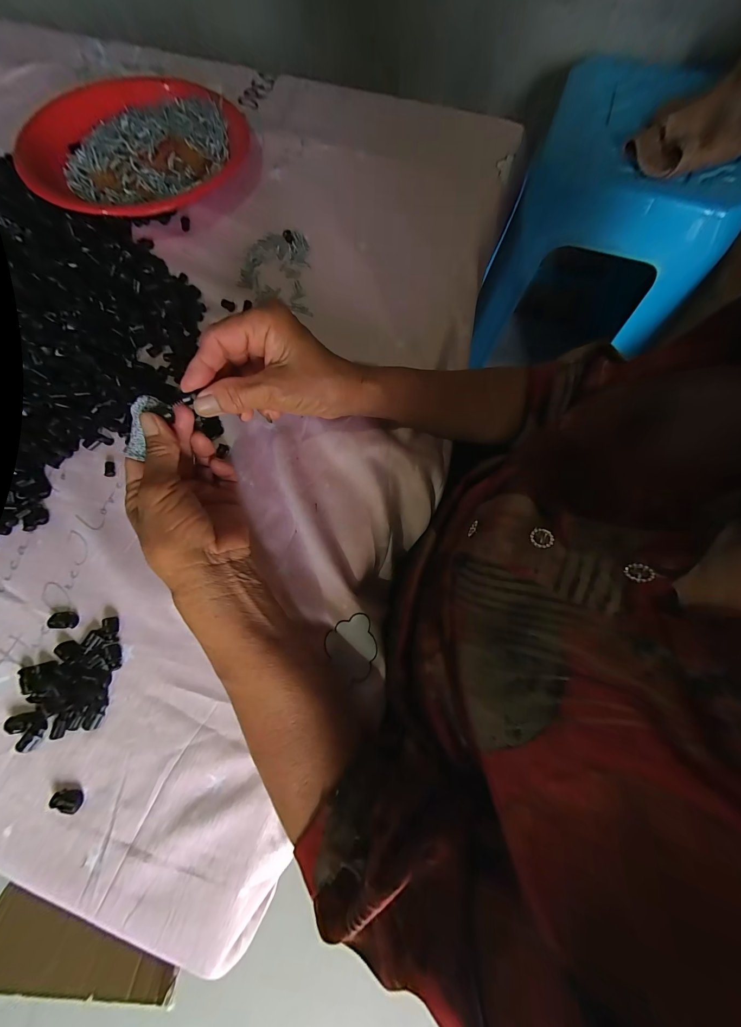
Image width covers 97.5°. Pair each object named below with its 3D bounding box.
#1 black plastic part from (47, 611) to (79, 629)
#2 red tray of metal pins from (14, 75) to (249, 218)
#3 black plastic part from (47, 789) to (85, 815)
[{"bbox_3d":[-0.264,0.092,0.280,0.021,0.005,0.013,-1,75,1],"label":"black plastic part"},{"bbox_3d":[-0.287,-0.454,0.393,0.252,0.035,0.206,-41,78,-9],"label":"red tray of metal pins"},{"bbox_3d":[-0.230,0.218,0.246,0.022,0.005,0.014,11,76,5],"label":"black plastic part"}]

